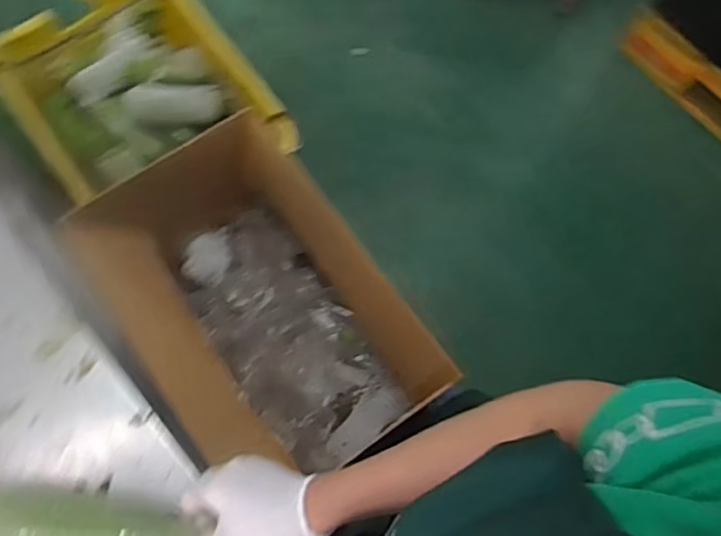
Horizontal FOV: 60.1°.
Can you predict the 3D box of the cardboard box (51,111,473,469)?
[{"bbox_3d":[-0.163,0.087,1.077,0.351,0.339,0.531,-34,76,-10],"label":"cardboard box"}]

